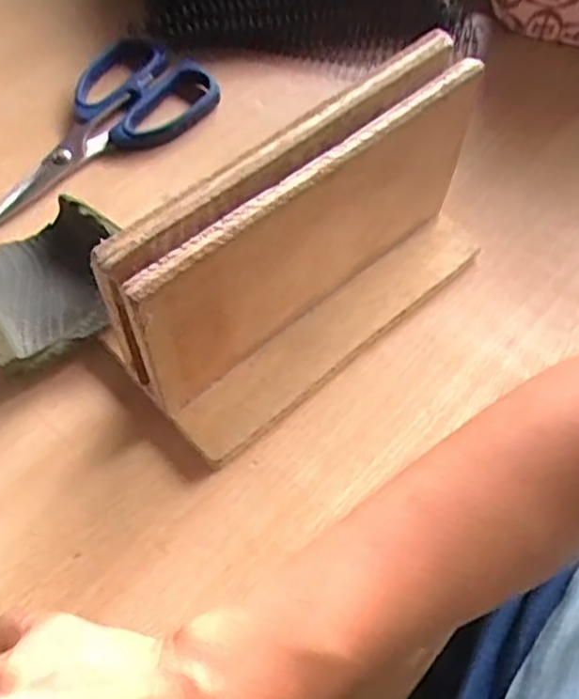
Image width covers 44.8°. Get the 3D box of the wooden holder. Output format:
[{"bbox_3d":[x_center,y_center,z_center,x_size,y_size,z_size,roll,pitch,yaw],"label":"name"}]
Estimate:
[{"bbox_3d":[0.015,-0.043,0.324,0.200,0.110,0.062,-39,70,-21],"label":"wooden holder"}]

